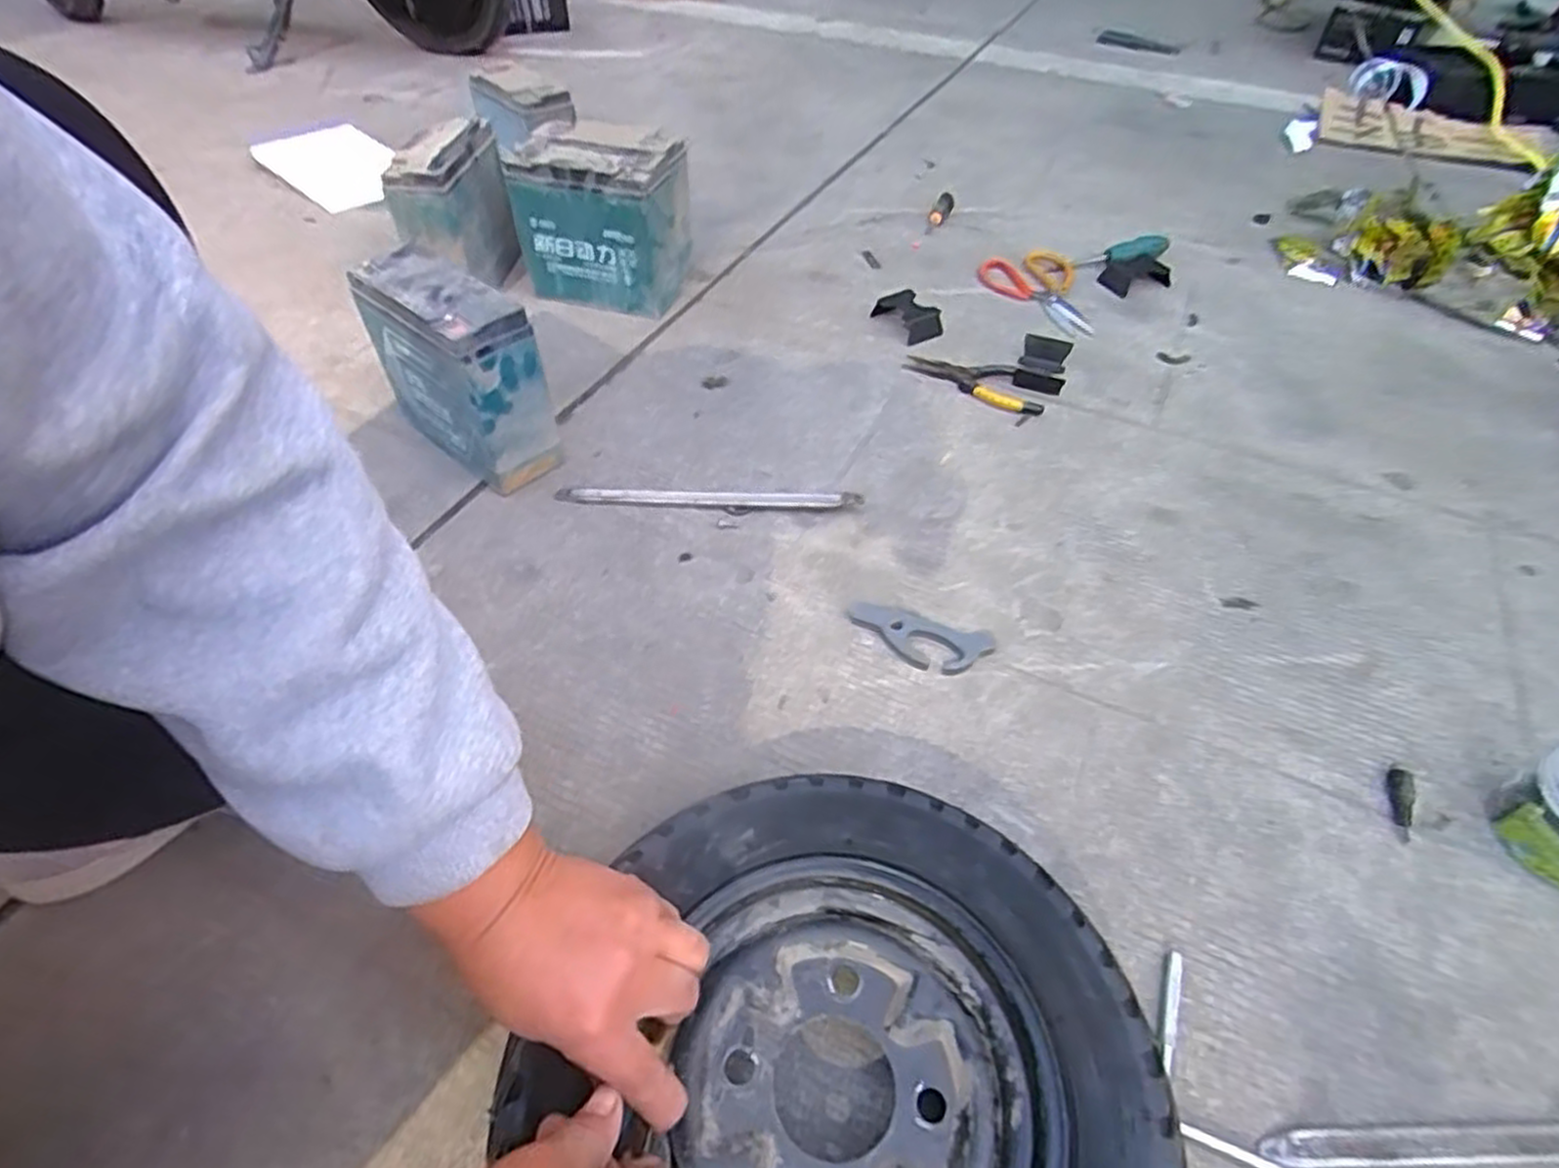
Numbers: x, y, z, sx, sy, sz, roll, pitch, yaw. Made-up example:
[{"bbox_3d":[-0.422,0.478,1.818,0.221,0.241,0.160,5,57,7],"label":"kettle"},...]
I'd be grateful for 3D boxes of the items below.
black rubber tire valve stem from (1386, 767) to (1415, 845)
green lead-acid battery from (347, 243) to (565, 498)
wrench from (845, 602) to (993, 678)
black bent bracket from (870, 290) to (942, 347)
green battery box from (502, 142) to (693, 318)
[{"bbox_3d":[0.442,0.156,0.540,0.016,0.009,0.056,20,51,15],"label":"black rubber tire valve stem"},{"bbox_3d":[-0.300,-0.198,0.720,0.168,0.168,0.076,32,55,23],"label":"green lead-acid battery"},{"bbox_3d":[0.113,0.044,0.630,0.117,0.010,0.049,20,51,15],"label":"wrench"},{"bbox_3d":[0.163,-0.332,0.946,0.060,0.029,0.089,-28,55,-24],"label":"black bent bracket"},{"bbox_3d":[-0.220,-0.452,0.941,0.197,0.169,0.139,15,50,11],"label":"green battery box"}]

